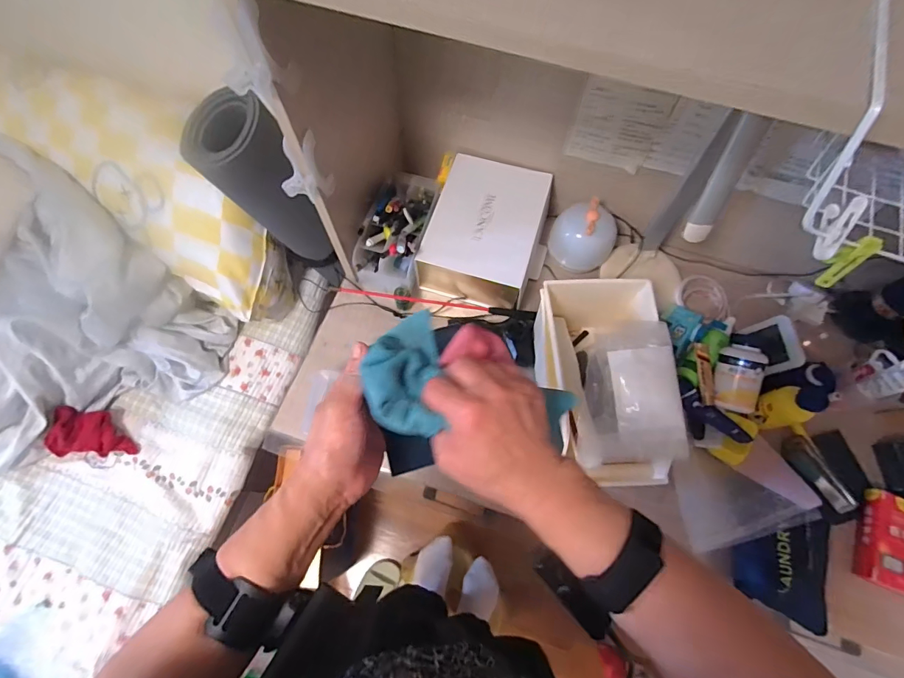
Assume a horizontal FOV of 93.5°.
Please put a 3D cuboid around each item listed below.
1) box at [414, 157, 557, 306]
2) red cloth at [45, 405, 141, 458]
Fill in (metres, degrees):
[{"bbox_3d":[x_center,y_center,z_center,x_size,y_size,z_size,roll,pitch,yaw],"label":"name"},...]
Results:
[{"bbox_3d":[0.073,-0.198,0.778,0.210,0.101,0.243,16,70,7],"label":"box"},{"bbox_3d":[-0.826,0.215,0.982,0.185,0.042,0.118,0,101,-15],"label":"red cloth"}]

